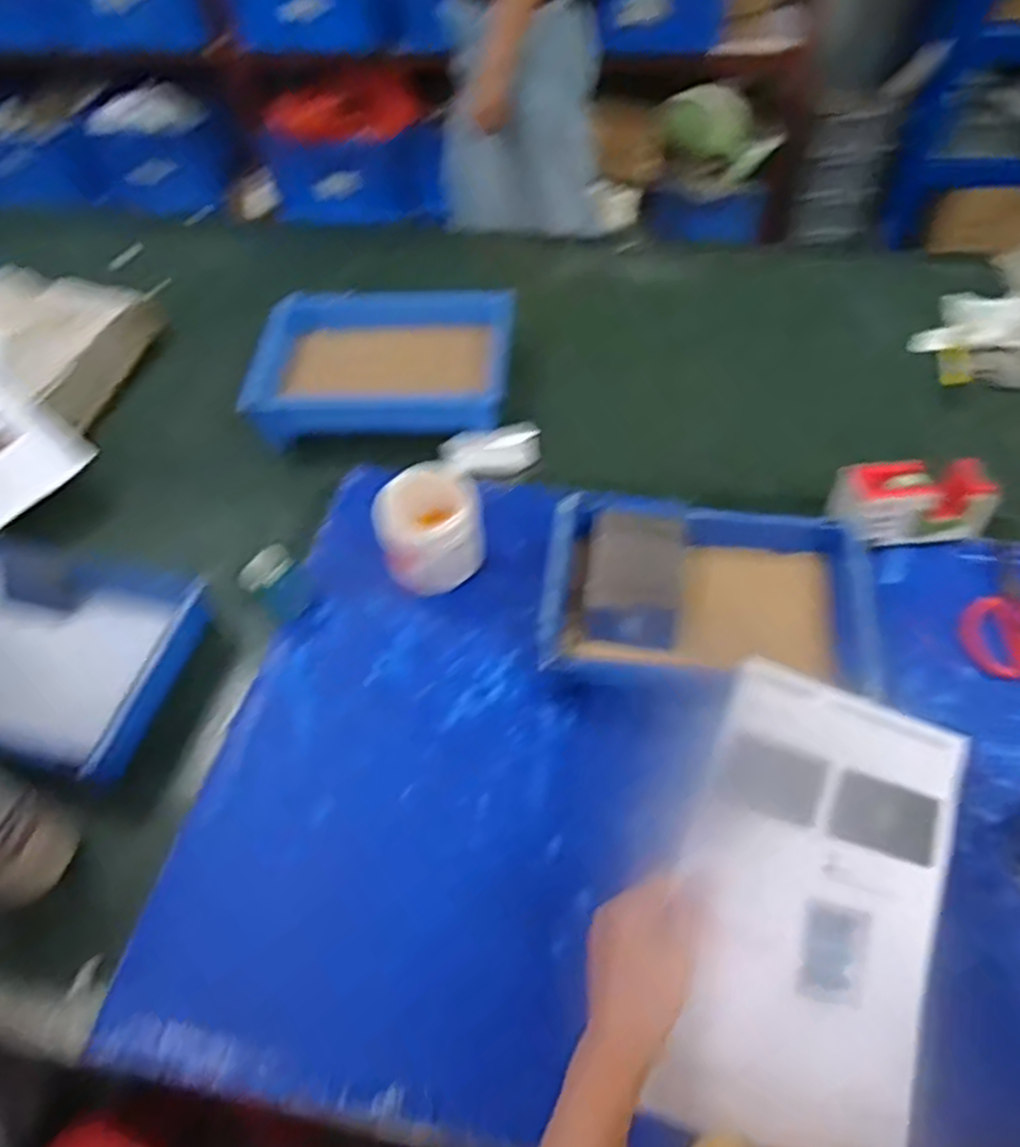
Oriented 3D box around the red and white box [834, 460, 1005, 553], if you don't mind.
[{"bbox_3d":[0.428,-0.077,0.828,0.150,0.081,0.067,-6,54,1],"label":"red and white box"}]

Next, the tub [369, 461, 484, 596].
[{"bbox_3d":[-0.083,-0.048,0.821,0.108,0.099,0.088,-12,54,-3],"label":"tub"}]

